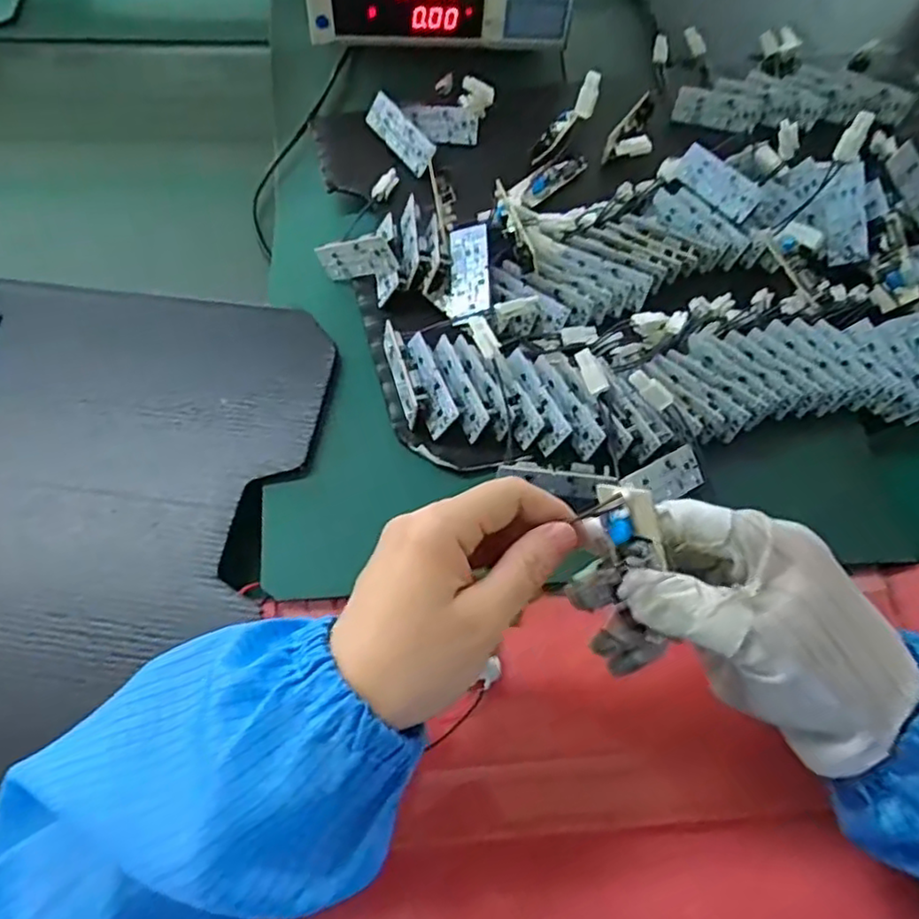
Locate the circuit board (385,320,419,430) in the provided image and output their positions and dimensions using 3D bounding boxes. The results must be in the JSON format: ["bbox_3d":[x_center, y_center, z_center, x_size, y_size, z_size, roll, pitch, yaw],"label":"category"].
[{"bbox_3d":[-0.034,-0.052,0.405,0.010,0.027,0.061,-12,63,-10],"label":"circuit board"}]

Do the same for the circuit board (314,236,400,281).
[{"bbox_3d":[-0.067,-0.131,0.444,0.063,0.024,0.010,5,57,36],"label":"circuit board"}]

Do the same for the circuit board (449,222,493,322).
[{"bbox_3d":[0.006,-0.118,0.428,0.026,0.006,0.066,-7,73,20],"label":"circuit board"}]

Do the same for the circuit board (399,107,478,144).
[{"bbox_3d":[-0.013,-0.254,0.519,0.053,0.007,0.026,-3,102,-6],"label":"circuit board"}]

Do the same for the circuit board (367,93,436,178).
[{"bbox_3d":[-0.044,-0.241,0.505,0.066,0.025,0.004,49,27,10],"label":"circuit board"}]

